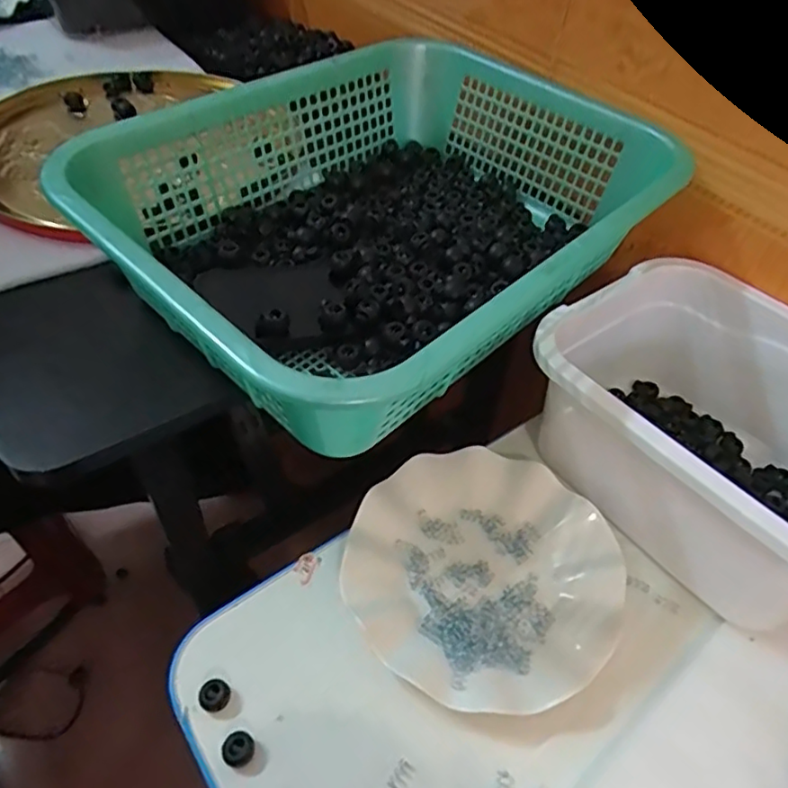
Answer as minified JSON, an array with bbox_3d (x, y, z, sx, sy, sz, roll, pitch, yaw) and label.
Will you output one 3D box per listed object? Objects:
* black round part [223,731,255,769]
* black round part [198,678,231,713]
[{"bbox_3d":[-0.088,0.202,0.347,0.017,0.012,0.016,2,49,-2],"label":"black round part"},{"bbox_3d":[-0.107,0.181,0.366,0.017,0.014,0.016,2,49,-2],"label":"black round part"}]

